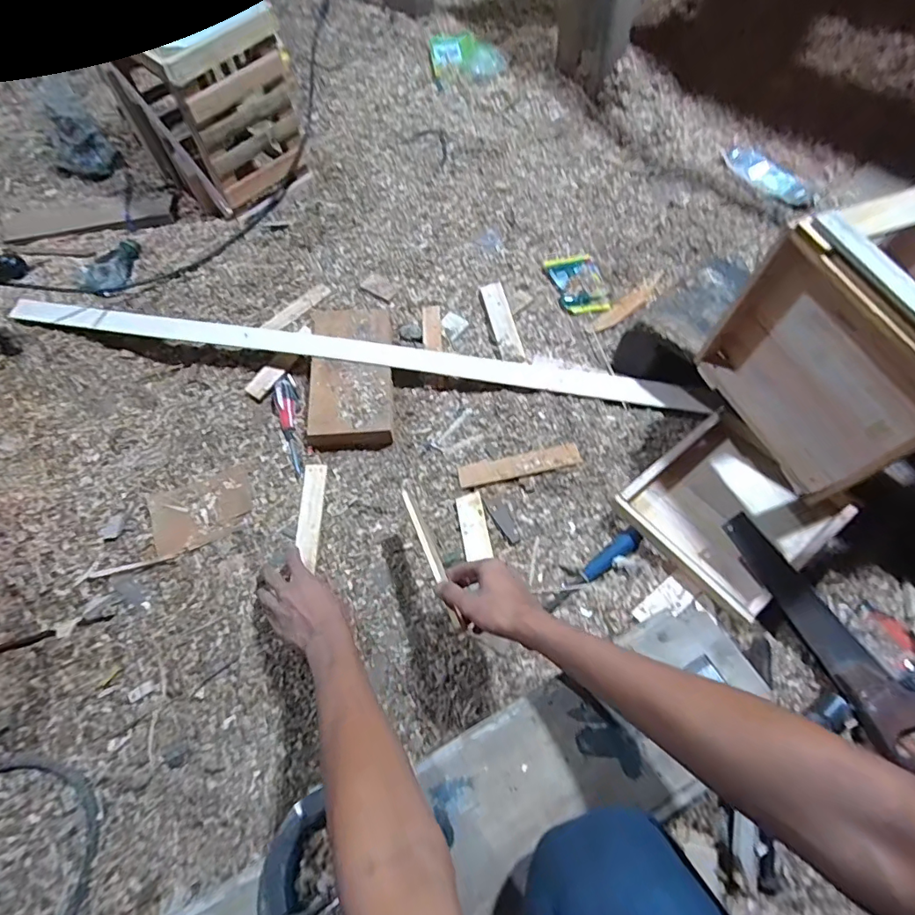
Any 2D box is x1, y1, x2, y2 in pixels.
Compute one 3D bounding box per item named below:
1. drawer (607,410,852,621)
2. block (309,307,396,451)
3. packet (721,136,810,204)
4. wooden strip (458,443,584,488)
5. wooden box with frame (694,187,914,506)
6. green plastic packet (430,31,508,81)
[{"bbox_3d":[0.355,0.064,0.640,0.217,0.047,0.209,-37,70,-16],"label":"drawer"},{"bbox_3d":[-0.159,-0.130,0.755,0.125,0.040,0.244,-4,65,-2],"label":"block"},{"bbox_3d":[0.580,-0.537,0.927,0.061,0.014,0.192,-33,62,3],"label":"packet"},{"bbox_3d":[0.088,0.011,0.702,0.170,0.008,0.034,-12,70,3],"label":"wooden strip"},{"bbox_3d":[0.496,-0.152,0.517,0.341,0.212,0.241,-22,67,-10],"label":"wooden box with frame"},{"bbox_3d":[0.023,-0.880,1.081,0.165,0.019,0.112,5,81,2],"label":"green plastic packet"}]

